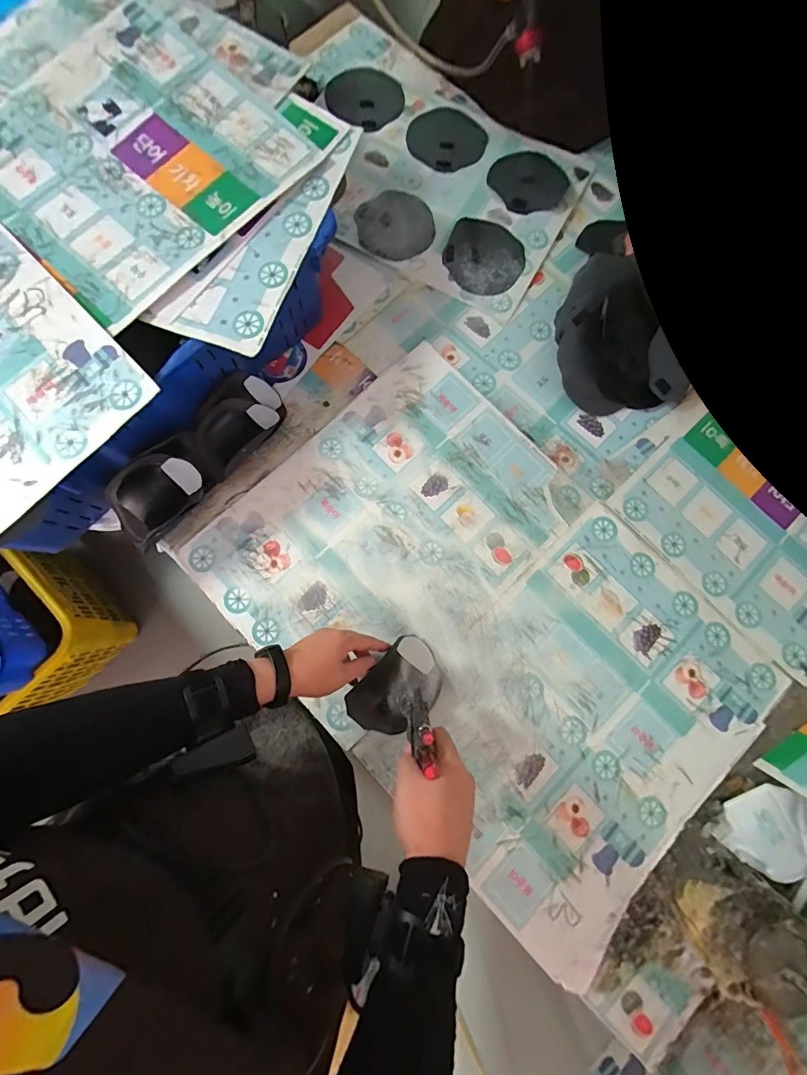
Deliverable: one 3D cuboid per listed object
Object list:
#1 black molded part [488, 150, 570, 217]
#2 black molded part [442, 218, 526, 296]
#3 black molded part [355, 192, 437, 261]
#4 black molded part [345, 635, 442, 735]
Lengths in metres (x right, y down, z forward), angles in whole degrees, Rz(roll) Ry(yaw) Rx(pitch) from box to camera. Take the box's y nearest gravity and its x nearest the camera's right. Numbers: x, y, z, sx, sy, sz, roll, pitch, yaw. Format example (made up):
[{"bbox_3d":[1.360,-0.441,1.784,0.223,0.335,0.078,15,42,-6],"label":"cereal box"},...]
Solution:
[{"bbox_3d":[0.242,-0.680,0.799,0.152,0.015,0.130,-25,80,-6],"label":"black molded part"},{"bbox_3d":[0.148,-0.513,0.761,0.139,0.012,0.149,0,78,-1],"label":"black molded part"},{"bbox_3d":[-0.016,-0.579,0.767,0.140,0.018,0.150,0,78,-1],"label":"black molded part"},{"bbox_3d":[-0.007,0.214,0.589,0.094,0.043,0.139,43,80,7],"label":"black molded part"}]

